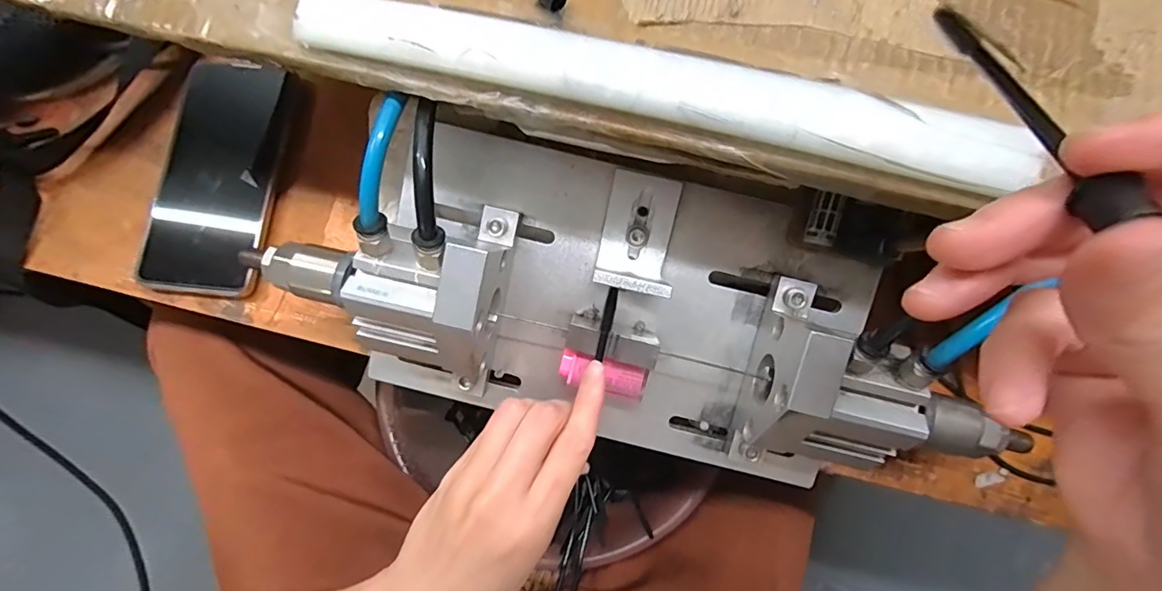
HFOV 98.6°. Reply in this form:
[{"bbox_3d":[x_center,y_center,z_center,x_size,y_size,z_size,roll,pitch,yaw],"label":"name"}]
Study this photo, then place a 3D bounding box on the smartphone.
[{"bbox_3d":[-0.246,-0.085,0.342,0.073,0.012,0.166,7,77,2],"label":"smartphone"}]

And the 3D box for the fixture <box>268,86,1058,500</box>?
[{"bbox_3d":[0.014,0.007,0.273,0.337,0.110,0.157,14,99,2],"label":"fixture"}]

